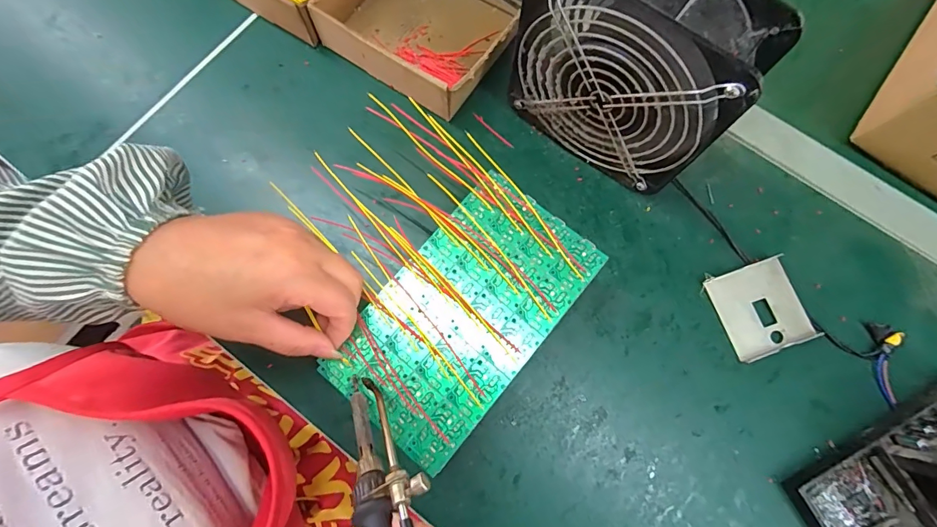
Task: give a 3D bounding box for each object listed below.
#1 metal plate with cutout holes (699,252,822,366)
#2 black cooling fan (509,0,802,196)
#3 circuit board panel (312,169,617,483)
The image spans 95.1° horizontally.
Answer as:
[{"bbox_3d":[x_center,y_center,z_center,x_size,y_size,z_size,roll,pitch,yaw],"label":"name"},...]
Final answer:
[{"bbox_3d":[0.231,0.036,0.338,0.064,0.012,0.068,-19,77,-6],"label":"metal plate with cutout holes"},{"bbox_3d":[0.109,-0.133,0.307,0.146,0.154,0.056,37,78,8],"label":"black cooling fan"},{"bbox_3d":[-0.001,0.031,0.284,0.099,0.009,0.177,39,76,9],"label":"circuit board panel"}]

